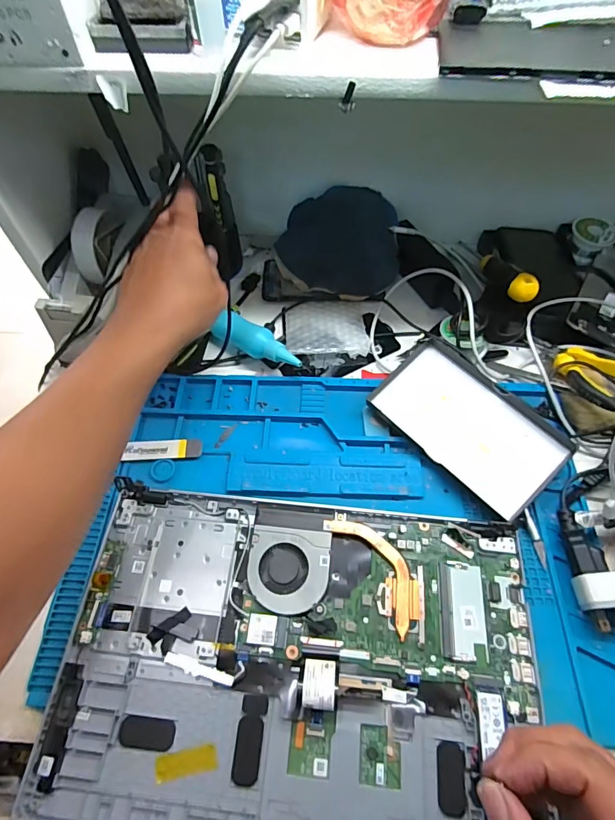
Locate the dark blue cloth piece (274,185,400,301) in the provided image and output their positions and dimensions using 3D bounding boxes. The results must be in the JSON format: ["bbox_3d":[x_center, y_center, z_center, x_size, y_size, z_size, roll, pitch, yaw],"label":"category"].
[{"bbox_3d":[0.036,-0.210,0.556,0.156,0.064,0.132,1,59,1],"label":"dark blue cloth piece"}]

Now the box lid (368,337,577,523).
[{"bbox_3d":[0.159,0.013,0.436,0.106,0.028,0.177,-37,65,-19],"label":"box lid"}]

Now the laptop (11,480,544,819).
[{"bbox_3d":[-0.009,0.190,0.339,0.350,0.014,0.234,6,59,4],"label":"laptop"}]

